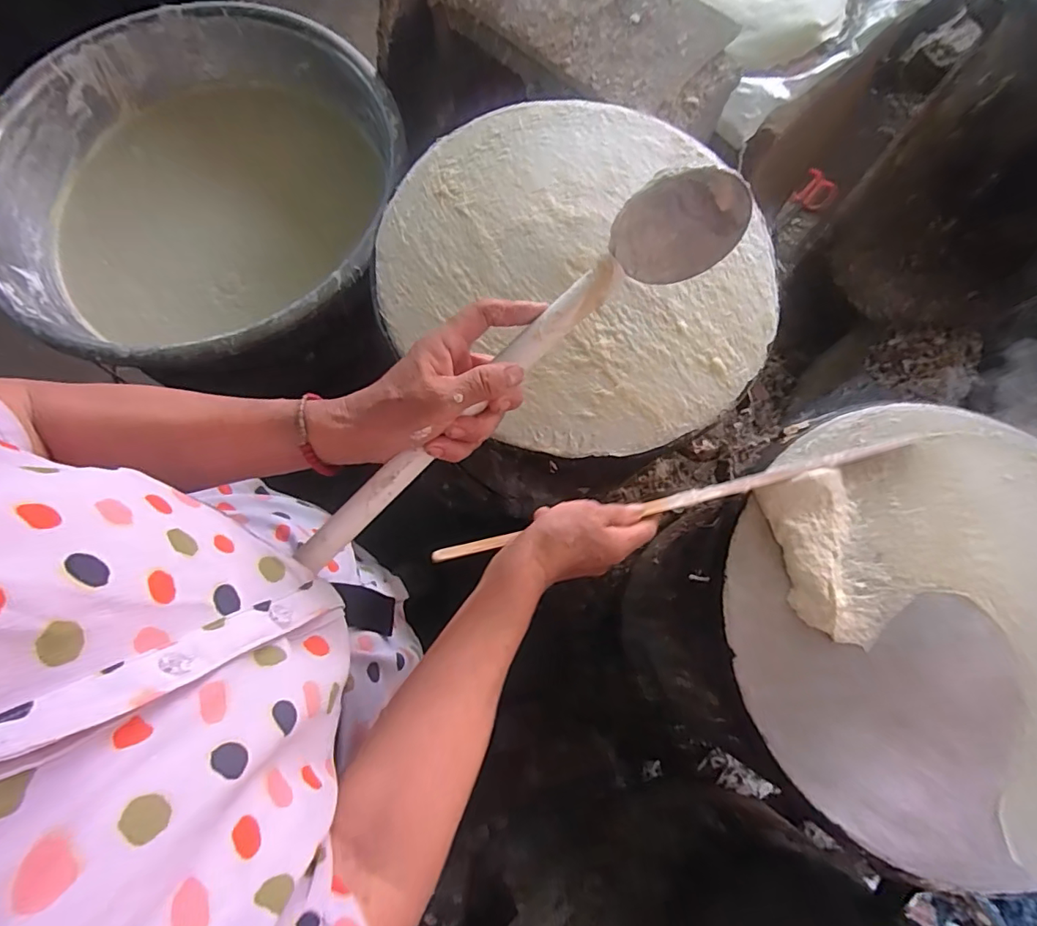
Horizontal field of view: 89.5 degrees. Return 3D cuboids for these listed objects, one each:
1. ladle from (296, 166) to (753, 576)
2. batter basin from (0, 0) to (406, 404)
[{"bbox_3d":[-0.002,-0.055,0.342,0.365,0.072,0.057,-42,80,-2],"label":"ladle"},{"bbox_3d":[-0.445,-0.395,0.785,0.519,0.179,0.528,0,75,-1],"label":"batter basin"}]

